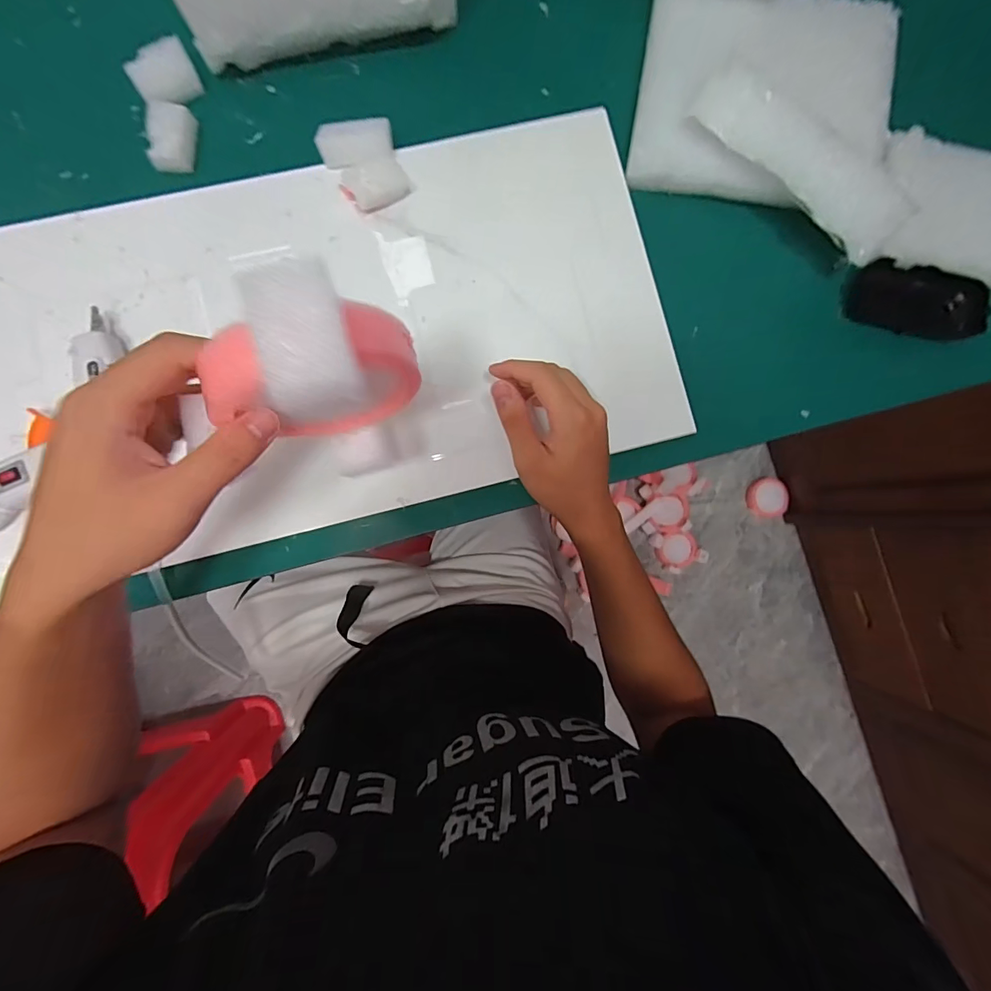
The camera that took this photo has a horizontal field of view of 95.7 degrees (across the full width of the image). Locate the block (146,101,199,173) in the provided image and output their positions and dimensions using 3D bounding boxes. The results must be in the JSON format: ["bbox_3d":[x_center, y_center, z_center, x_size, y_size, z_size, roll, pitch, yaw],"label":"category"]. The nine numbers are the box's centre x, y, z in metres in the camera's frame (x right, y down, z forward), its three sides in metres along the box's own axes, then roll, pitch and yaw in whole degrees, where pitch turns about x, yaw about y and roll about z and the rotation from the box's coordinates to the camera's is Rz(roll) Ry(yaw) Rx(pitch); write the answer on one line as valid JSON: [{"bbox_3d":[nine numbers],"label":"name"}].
[{"bbox_3d":[-0.270,-0.298,0.375,0.033,0.018,0.051,3,87,-3],"label":"block"}]

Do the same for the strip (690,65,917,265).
[{"bbox_3d":[0.248,-0.269,0.358,0.189,0.015,0.051,39,111,-4],"label":"strip"}]

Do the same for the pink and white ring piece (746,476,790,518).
[{"bbox_3d":[0.731,0.005,1.197,0.102,0.029,0.107,6,86,-2],"label":"pink and white ring piece"}]

